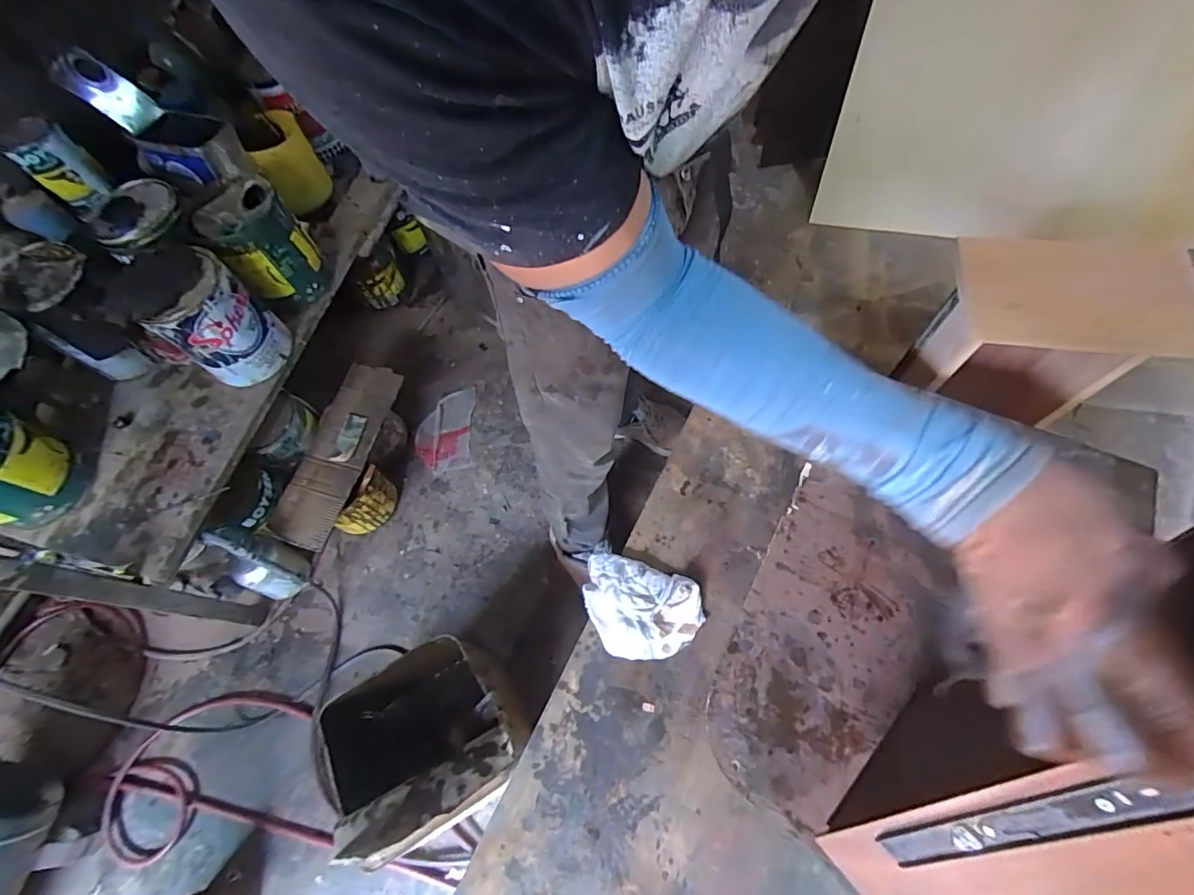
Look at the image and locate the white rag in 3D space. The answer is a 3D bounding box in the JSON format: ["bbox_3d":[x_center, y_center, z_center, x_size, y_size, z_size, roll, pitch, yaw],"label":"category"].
[{"bbox_3d":[0.054,0.219,0.701,0.163,0.032,0.121,18,68,12],"label":"white rag"}]

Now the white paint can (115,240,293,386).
[{"bbox_3d":[-0.702,-0.231,0.947,0.177,0.201,0.166,28,70,16],"label":"white paint can"}]

